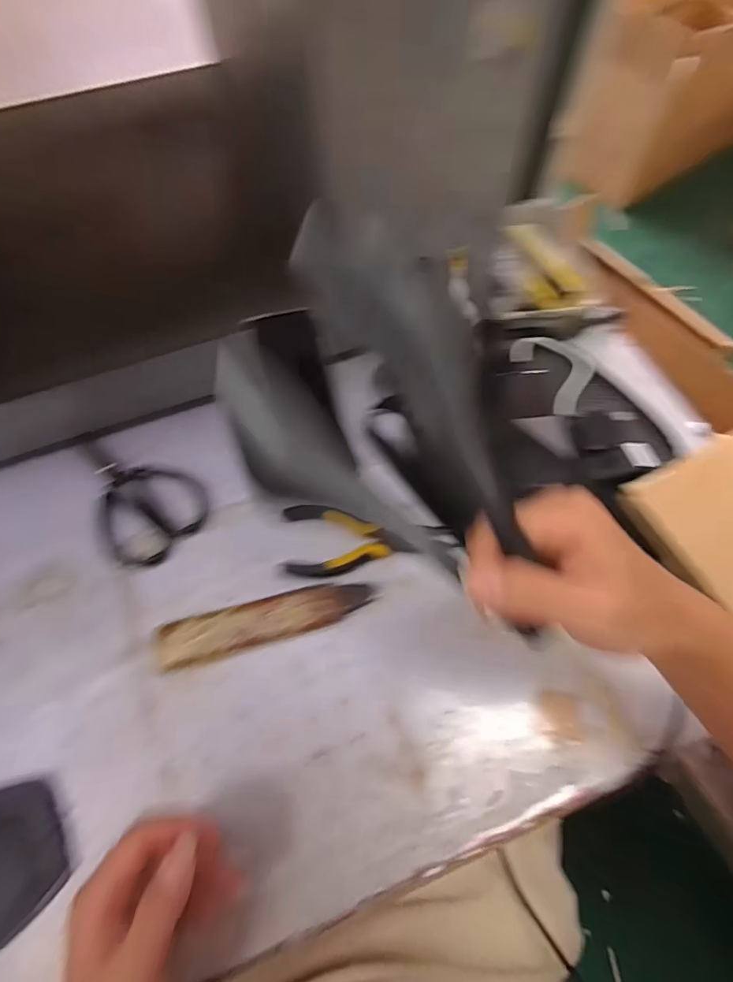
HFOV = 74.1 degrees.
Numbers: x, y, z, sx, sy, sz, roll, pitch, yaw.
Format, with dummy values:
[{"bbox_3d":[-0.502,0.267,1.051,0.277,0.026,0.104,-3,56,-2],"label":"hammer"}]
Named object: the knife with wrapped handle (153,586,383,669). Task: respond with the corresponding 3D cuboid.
[{"bbox_3d":[-0.085,0.111,0.415,0.183,0.010,0.038,-15,63,-4],"label":"knife with wrapped handle"}]

